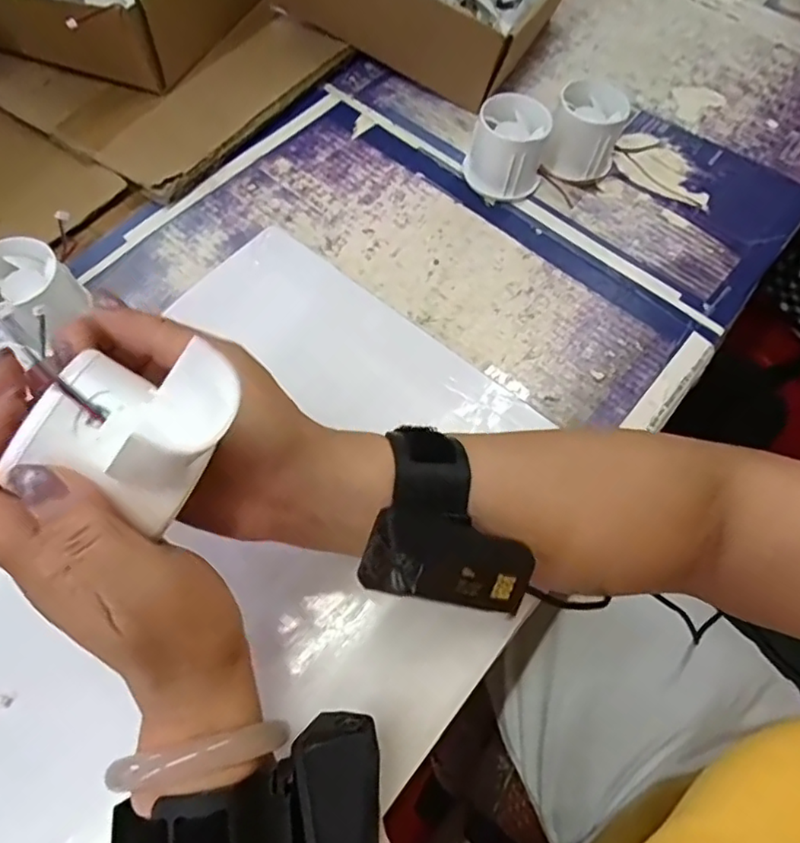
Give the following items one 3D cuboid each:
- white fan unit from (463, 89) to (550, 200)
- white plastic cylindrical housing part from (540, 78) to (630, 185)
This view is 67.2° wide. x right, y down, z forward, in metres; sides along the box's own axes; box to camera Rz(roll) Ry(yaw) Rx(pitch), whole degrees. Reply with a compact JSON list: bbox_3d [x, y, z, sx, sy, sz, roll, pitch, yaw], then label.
[{"bbox_3d":[0.077,-0.197,0.438,0.054,0.051,0.052,15,64,5],"label":"white fan unit"},{"bbox_3d":[0.139,-0.215,0.450,0.050,0.053,0.046,1,64,-2],"label":"white plastic cylindrical housing part"}]

